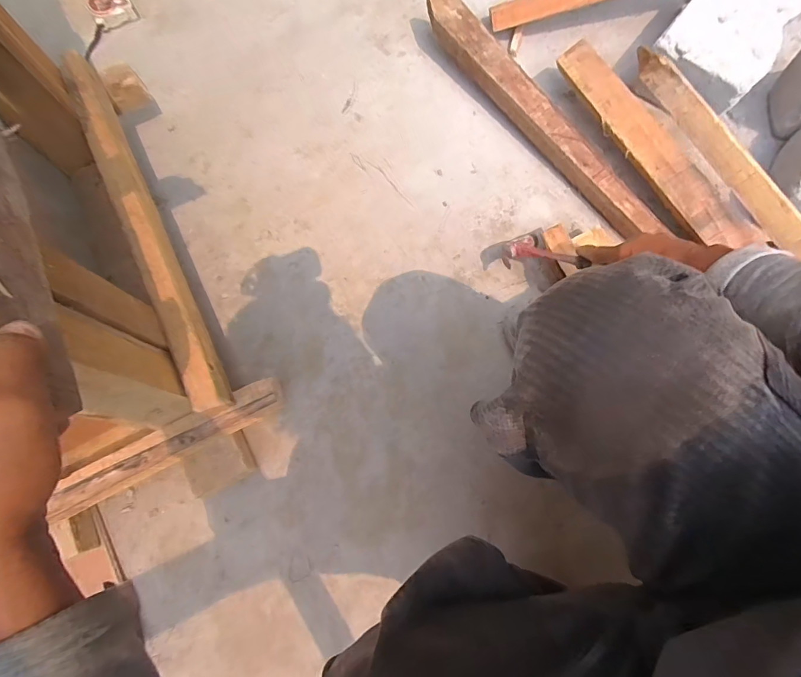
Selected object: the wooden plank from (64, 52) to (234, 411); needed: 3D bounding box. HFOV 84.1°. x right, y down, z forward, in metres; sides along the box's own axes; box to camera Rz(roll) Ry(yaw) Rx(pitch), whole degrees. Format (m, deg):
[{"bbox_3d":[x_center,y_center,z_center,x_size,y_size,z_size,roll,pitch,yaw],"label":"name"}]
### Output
[{"bbox_3d":[-0.339,-0.160,0.578,0.035,0.063,0.559,-27,77,-4],"label":"wooden plank"}]

